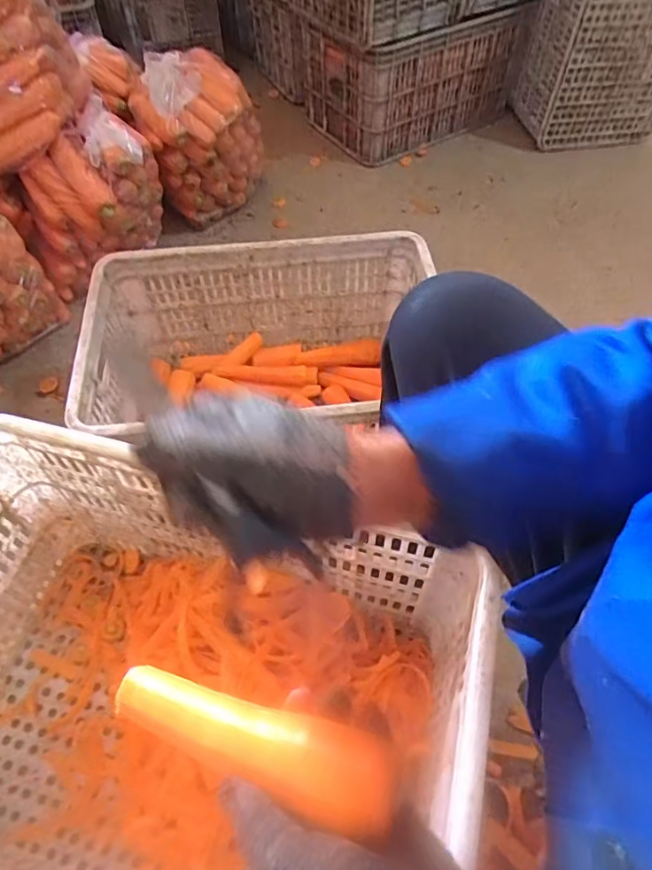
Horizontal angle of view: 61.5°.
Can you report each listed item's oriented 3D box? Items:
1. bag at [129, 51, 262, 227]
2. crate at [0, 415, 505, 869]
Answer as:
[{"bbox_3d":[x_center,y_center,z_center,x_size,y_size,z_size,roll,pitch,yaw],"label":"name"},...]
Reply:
[{"bbox_3d":[-0.281,-0.681,1.259,0.268,0.289,0.194,-20,59,-13],"label":"bag"},{"bbox_3d":[-0.171,0.289,0.597,0.592,0.331,0.404,13,57,8],"label":"crate"}]

